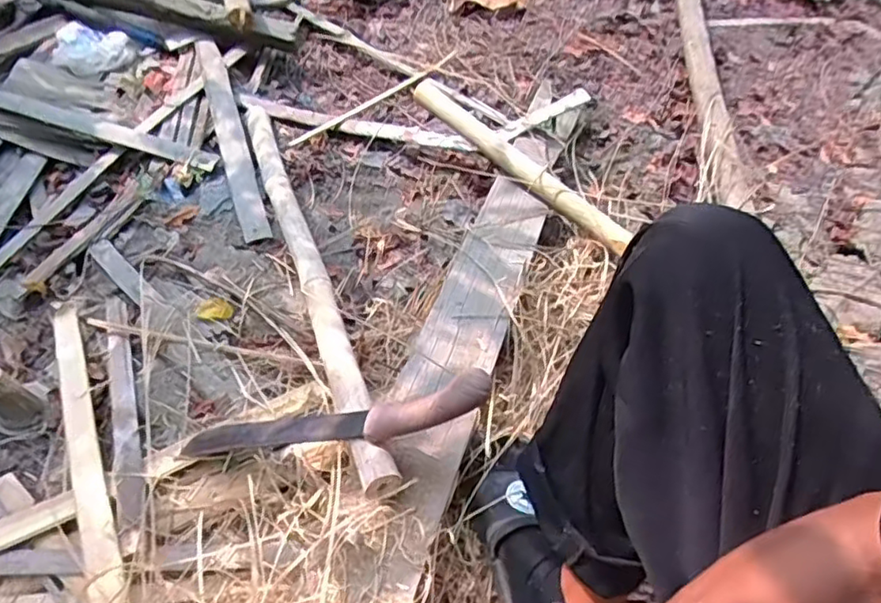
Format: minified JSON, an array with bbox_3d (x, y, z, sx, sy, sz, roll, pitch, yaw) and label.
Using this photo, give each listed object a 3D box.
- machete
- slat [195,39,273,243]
[{"bbox_3d":[-0.126,0.125,0.653,0.383,0.027,0.050,-14,43,31],"label":"machete"},{"bbox_3d":[-0.392,-0.321,1.151,0.051,0.018,0.560,-22,56,-5],"label":"slat"}]

